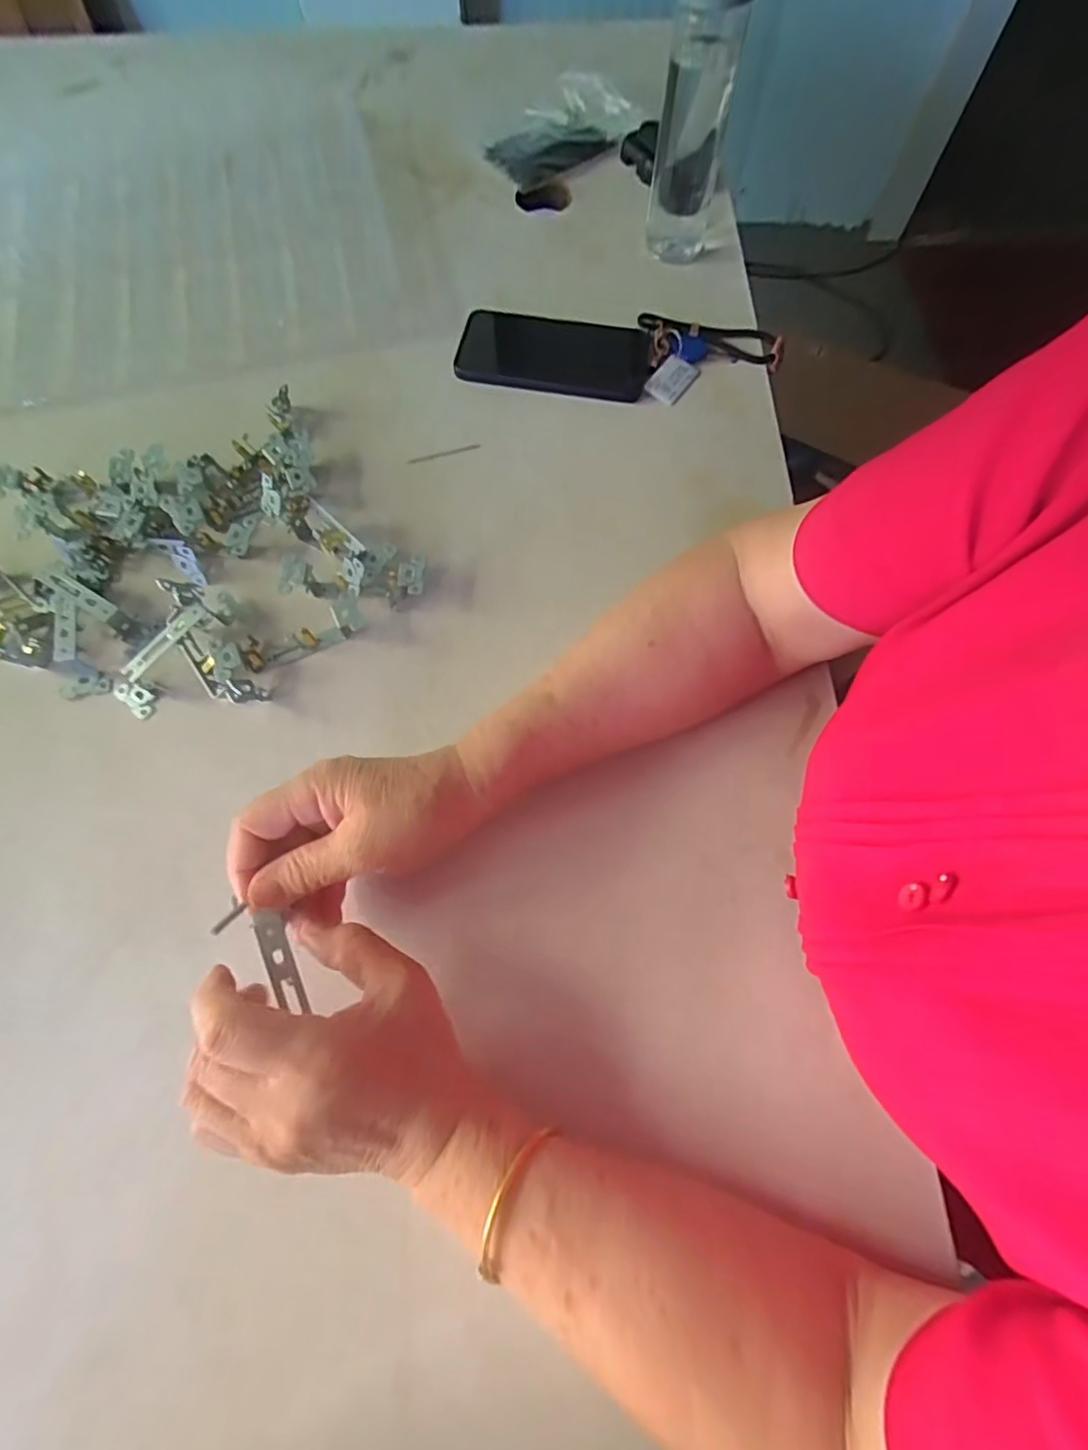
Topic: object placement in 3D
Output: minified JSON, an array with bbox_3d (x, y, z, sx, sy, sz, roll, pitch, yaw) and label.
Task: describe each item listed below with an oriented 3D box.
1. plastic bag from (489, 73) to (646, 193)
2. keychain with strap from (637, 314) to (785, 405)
[{"bbox_3d":[0.022,-0.647,0.642,0.174,0.028,0.086,-40,75,-13],"label":"plastic bag"},{"bbox_3d":[0.151,-0.330,0.529,0.123,0.014,0.086,-1,70,-1],"label":"keychain with strap"}]

